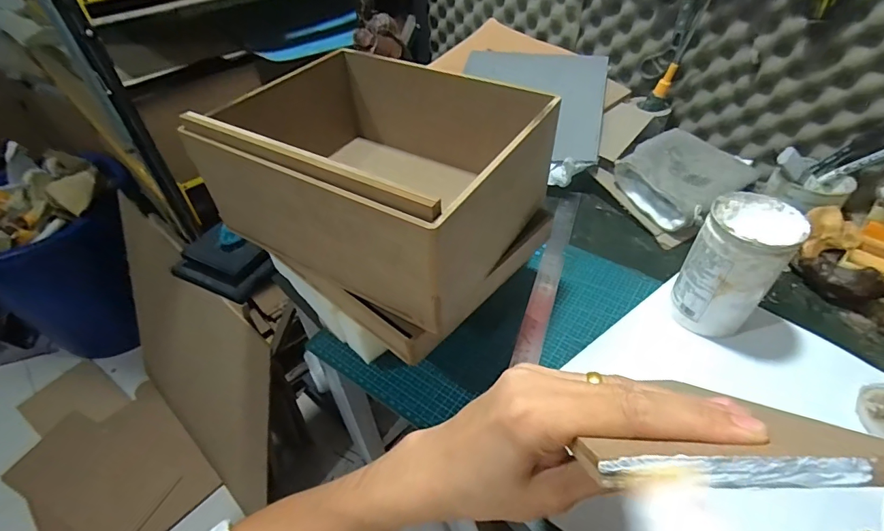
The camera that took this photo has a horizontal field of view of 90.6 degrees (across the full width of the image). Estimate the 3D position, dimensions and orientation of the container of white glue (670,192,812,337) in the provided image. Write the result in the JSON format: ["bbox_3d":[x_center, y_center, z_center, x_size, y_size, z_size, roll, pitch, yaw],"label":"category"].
[{"bbox_3d":[0.281,0.003,0.429,0.073,0.131,0.071,26,52,26],"label":"container of white glue"}]

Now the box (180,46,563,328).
[{"bbox_3d":[-0.059,-0.093,0.407,0.262,0.117,0.214,24,51,24],"label":"box"}]

